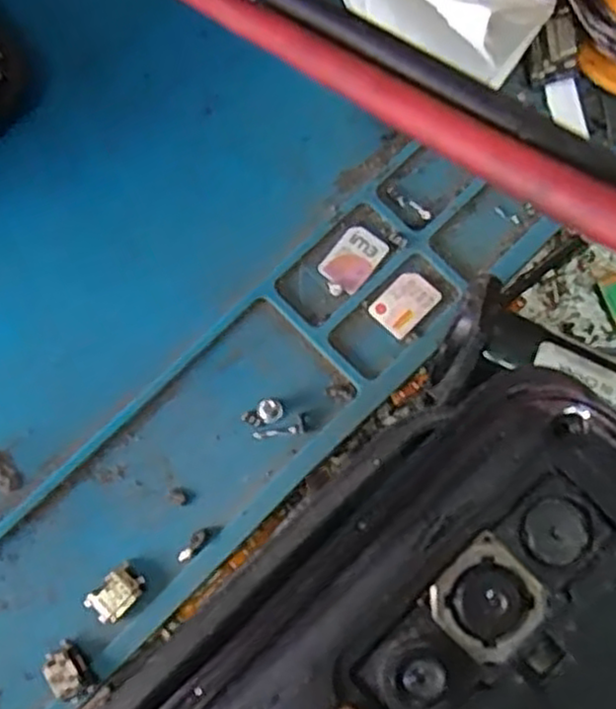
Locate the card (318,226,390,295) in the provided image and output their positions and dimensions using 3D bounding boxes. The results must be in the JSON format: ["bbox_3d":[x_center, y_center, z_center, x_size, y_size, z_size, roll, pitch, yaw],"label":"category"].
[{"bbox_3d":[0.009,-0.019,0.144,0.009,0.004,0.012,38,81,6],"label":"card"}]

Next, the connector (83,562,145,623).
[{"bbox_3d":[-0.034,0.043,0.129,0.010,0.004,0.007,-40,80,-9],"label":"connector"}]

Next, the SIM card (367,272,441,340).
[{"bbox_3d":[0.019,-0.010,0.142,0.012,0.004,0.009,-44,78,-7],"label":"SIM card"}]

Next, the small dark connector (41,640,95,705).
[{"bbox_3d":[-0.042,0.055,0.127,0.007,0.004,0.010,-33,79,-8],"label":"small dark connector"}]

